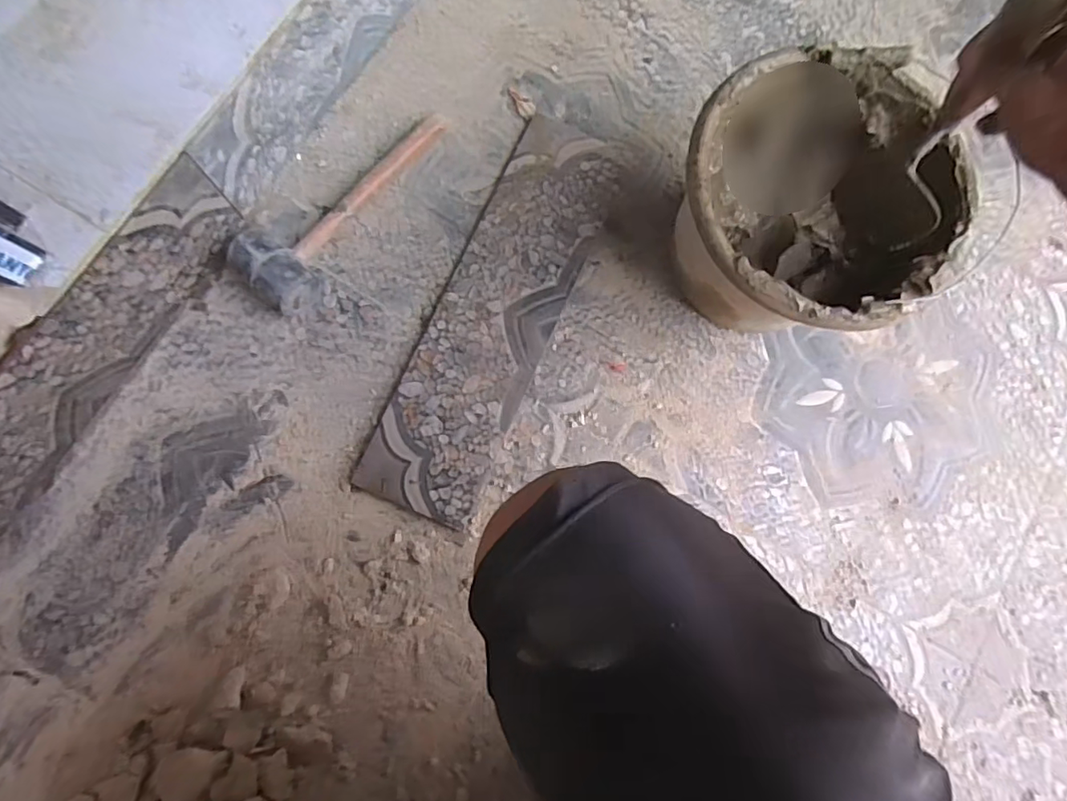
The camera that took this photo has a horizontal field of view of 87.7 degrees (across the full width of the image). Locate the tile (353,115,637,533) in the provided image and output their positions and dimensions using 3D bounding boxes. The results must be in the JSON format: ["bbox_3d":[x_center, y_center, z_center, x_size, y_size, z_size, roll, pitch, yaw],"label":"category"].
[{"bbox_3d":[-0.038,-0.105,0.653,0.134,0.013,0.494,25,81,-3],"label":"tile"}]

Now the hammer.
[{"bbox_3d":[-0.220,-0.234,0.626,0.100,0.062,0.293,36,80,-1],"label":"hammer"}]

